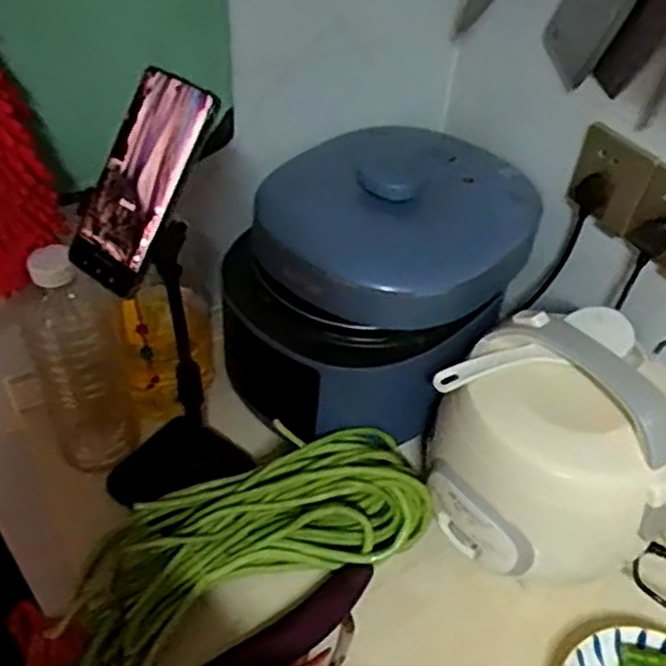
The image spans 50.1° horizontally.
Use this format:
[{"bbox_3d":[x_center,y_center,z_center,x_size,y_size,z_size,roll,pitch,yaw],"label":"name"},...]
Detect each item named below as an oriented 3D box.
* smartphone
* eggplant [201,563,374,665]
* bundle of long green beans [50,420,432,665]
[{"bbox_3d":[-0.146,-0.113,0.534,0.078,0.163,0.017,34,12,24],"label":"smartphone"},{"bbox_3d":[-0.058,0.288,0.657,0.235,0.035,0.047,-25,51,-26],"label":"eggplant"},{"bbox_3d":[-0.084,0.201,0.699,0.340,0.105,0.143,-20,49,-23],"label":"bundle of long green beans"}]

